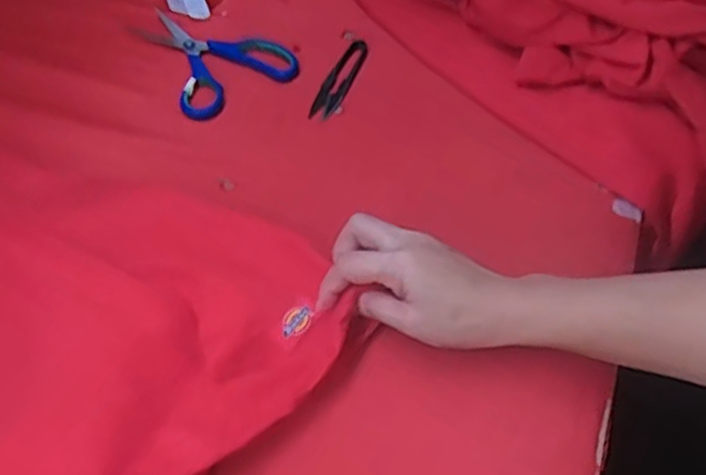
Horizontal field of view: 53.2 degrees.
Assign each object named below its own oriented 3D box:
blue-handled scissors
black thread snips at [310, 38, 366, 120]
[{"bbox_3d":[-0.136,-0.177,0.663,0.113,0.008,0.156,-32,61,-19],"label":"blue-handled scissors"},{"bbox_3d":[-0.012,-0.143,0.636,0.027,0.012,0.092,16,57,12],"label":"black thread snips"}]

